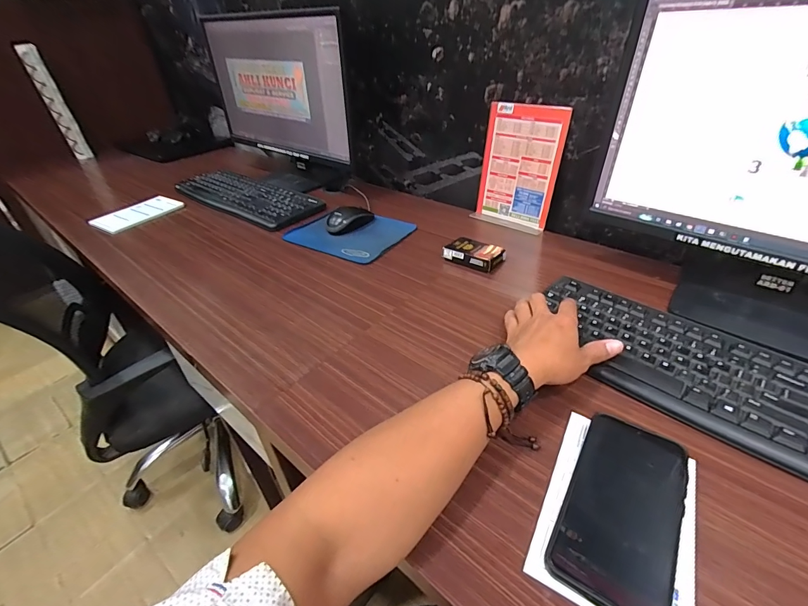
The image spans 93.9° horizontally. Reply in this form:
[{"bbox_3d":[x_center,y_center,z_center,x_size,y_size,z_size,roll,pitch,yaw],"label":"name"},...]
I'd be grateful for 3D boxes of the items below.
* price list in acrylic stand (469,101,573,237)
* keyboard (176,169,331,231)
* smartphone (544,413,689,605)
[{"bbox_3d":[0.213,-0.251,0.712,0.148,0.207,0.056,23,45,31],"label":"price list in acrylic stand"},{"bbox_3d":[-0.392,-0.259,0.910,0.466,0.021,0.161,24,46,31],"label":"keyboard"},{"bbox_3d":[0.180,0.166,0.310,0.080,0.014,0.158,21,44,29],"label":"smartphone"}]

